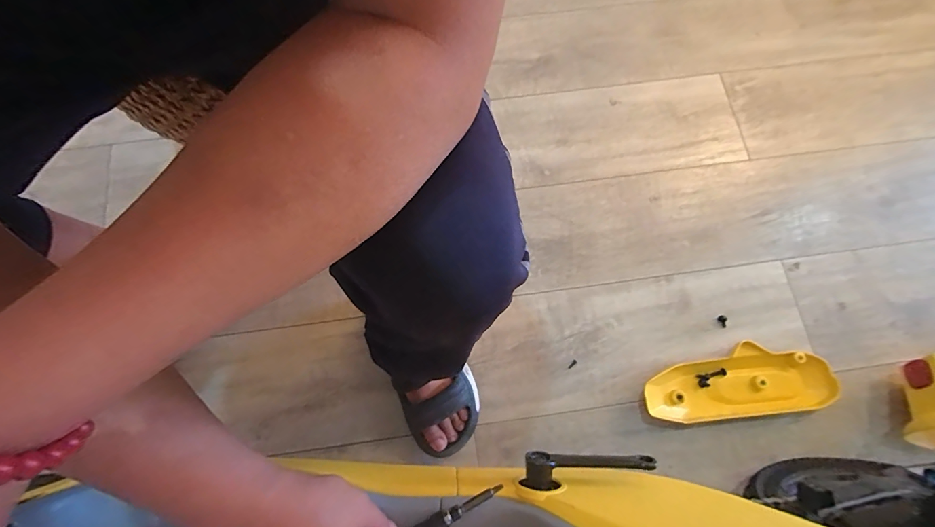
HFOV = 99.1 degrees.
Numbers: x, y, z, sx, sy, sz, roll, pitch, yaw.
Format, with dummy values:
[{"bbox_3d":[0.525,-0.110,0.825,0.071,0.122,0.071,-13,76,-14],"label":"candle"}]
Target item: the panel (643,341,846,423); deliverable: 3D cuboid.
[{"bbox_3d":[0.424,0.189,0.631,0.297,0.046,0.110,-8,76,-1],"label":"panel"}]

